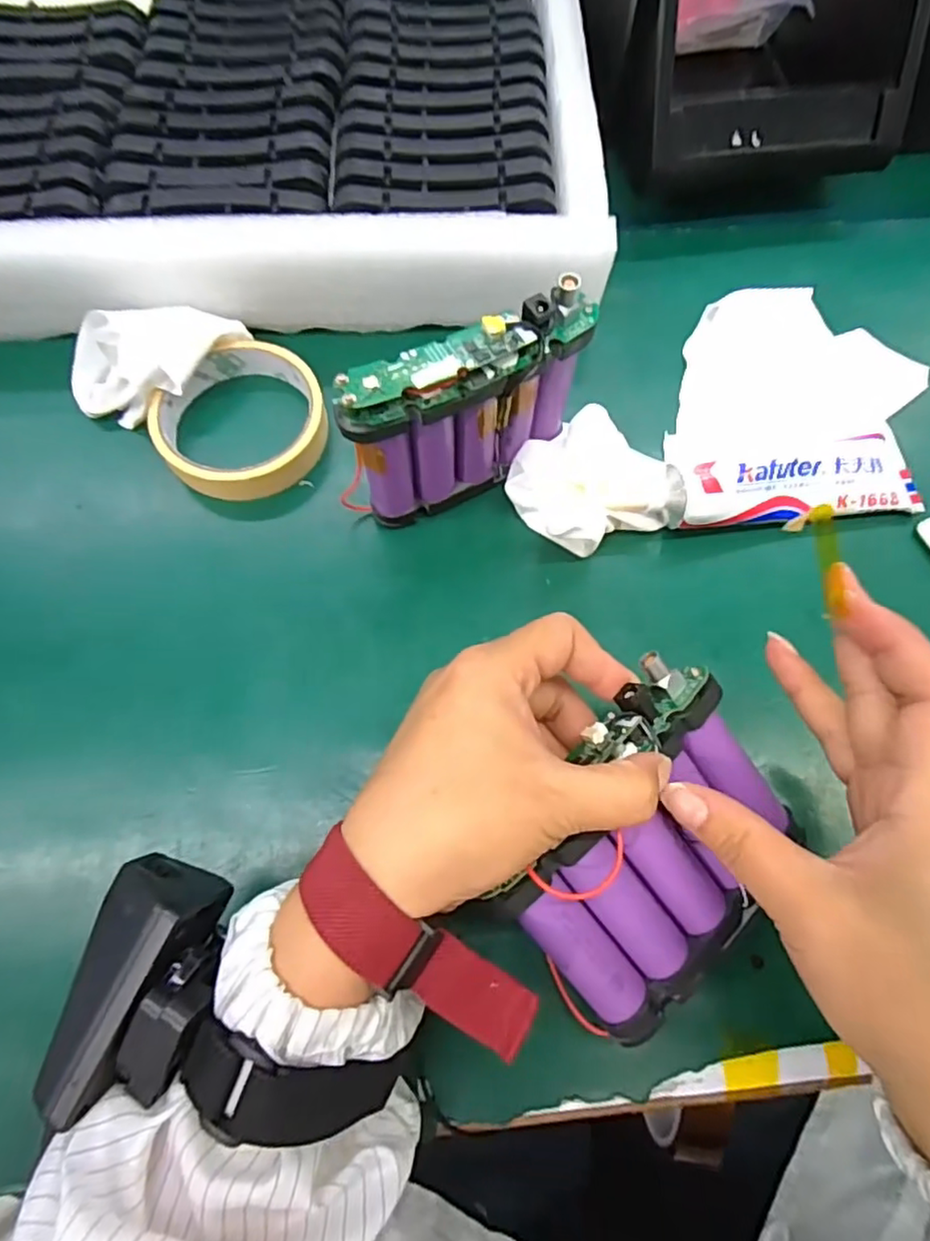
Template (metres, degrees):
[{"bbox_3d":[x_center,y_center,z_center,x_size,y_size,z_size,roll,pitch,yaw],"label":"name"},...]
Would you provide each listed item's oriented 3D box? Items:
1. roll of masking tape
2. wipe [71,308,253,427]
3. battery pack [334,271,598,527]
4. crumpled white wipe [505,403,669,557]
[{"bbox_3d":[-0.116,-0.105,0.336,0.087,0.029,0.085,0,69,-1],"label":"roll of masking tape"},{"bbox_3d":[-0.165,-0.137,0.338,0.091,0.038,0.056,-1,66,1],"label":"wipe"},{"bbox_3d":[0.000,-0.091,0.291,0.117,0.093,0.026,-26,72,-11],"label":"battery pack"},{"bbox_3d":[0.062,-0.066,0.315,0.067,0.032,0.060,-26,72,-11],"label":"crumpled white wipe"}]

